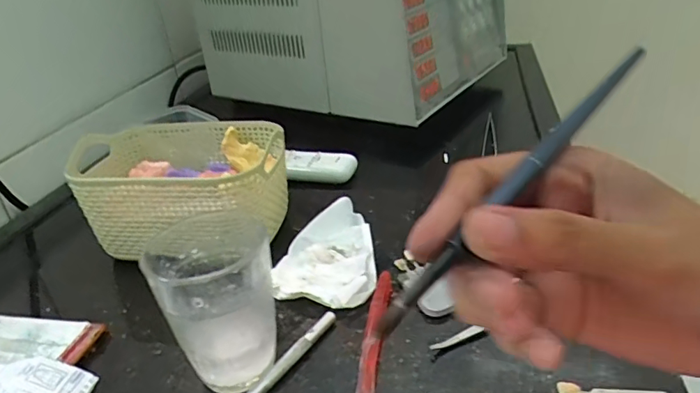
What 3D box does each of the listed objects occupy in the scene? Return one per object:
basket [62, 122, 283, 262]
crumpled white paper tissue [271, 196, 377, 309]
[{"bbox_3d":[-0.146,-0.005,0.450,0.179,0.084,0.118,0,29,11],"label":"basket"},{"bbox_3d":[-0.021,0.044,0.401,0.075,0.025,0.117,-6,29,-1],"label":"crumpled white paper tissue"}]

